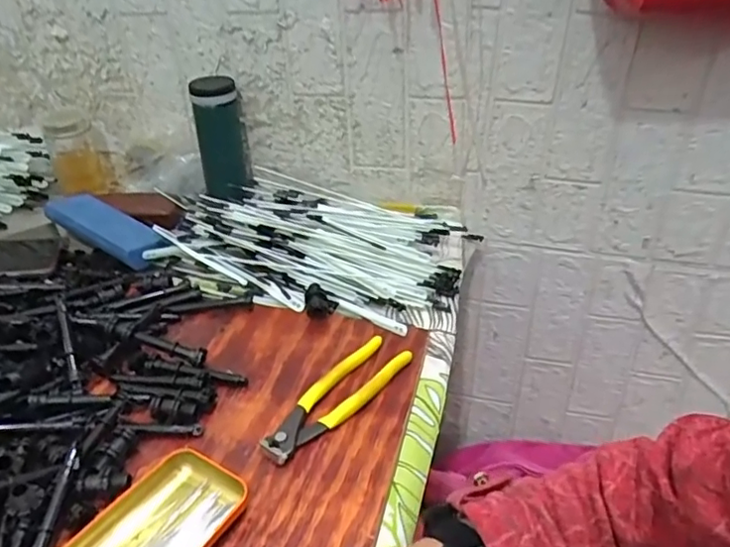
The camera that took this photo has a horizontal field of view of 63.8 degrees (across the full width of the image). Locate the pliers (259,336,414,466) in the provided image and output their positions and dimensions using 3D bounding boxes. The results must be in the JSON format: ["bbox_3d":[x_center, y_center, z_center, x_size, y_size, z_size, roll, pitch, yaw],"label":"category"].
[{"bbox_3d":[-0.023,0.107,0.512,0.046,0.021,0.161,24,44,33],"label":"pliers"}]

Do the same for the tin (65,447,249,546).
[{"bbox_3d":[-0.153,0.180,0.395,0.076,0.017,0.141,20,42,29],"label":"tin"}]

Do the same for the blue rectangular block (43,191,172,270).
[{"bbox_3d":[-0.319,-0.057,0.728,0.171,0.032,0.058,20,42,30],"label":"blue rectangular block"}]

